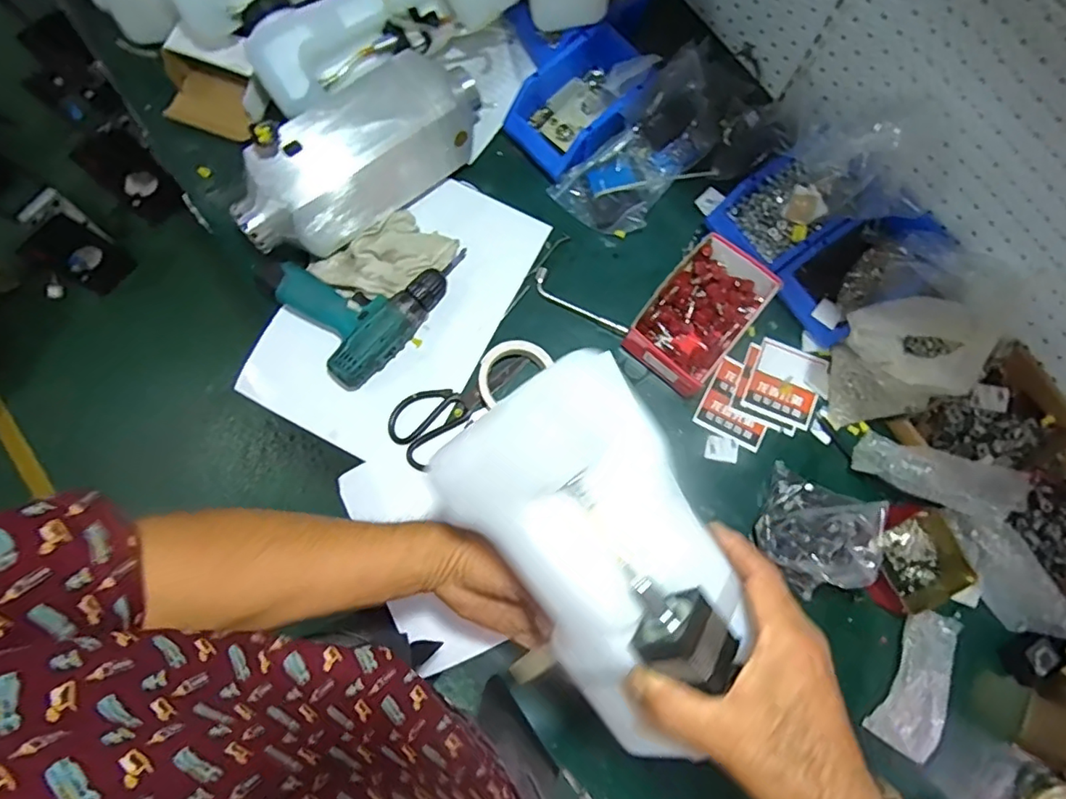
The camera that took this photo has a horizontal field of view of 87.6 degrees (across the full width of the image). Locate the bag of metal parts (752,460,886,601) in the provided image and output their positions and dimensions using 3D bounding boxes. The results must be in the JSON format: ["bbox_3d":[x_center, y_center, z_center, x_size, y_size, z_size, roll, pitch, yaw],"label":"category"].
[{"bbox_3d":[0.329,0.149,0.641,0.118,0.087,0.130,-44,82,-7],"label":"bag of metal parts"}]

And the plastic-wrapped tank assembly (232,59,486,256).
[{"bbox_3d":[-0.218,-0.312,0.708,0.342,0.103,0.124,-40,82,-6],"label":"plastic-wrapped tank assembly"}]

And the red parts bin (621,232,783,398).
[{"bbox_3d":[0.215,-0.110,0.710,0.121,0.059,0.193,37,82,7],"label":"red parts bin"}]

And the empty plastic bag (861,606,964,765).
[{"bbox_3d":[0.447,0.328,0.643,0.075,0.019,0.162,25,88,3],"label":"empty plastic bag"}]

